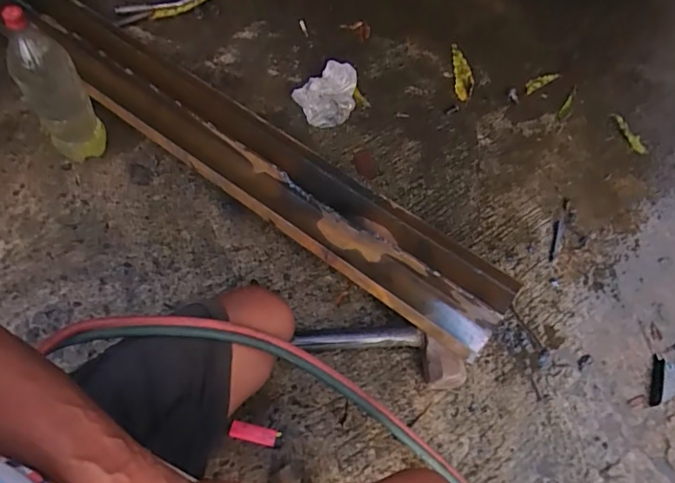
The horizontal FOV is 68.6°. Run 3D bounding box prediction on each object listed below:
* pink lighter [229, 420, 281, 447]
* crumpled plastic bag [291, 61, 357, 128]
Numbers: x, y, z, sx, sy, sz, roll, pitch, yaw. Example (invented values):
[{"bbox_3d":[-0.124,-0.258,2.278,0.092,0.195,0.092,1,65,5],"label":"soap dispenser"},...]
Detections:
[{"bbox_3d":[-0.120,0.279,0.721,0.072,0.014,0.025,10,60,4],"label":"pink lighter"},{"bbox_3d":[-0.027,-0.304,1.035,0.131,0.079,0.112,3,60,-3],"label":"crumpled plastic bag"}]

